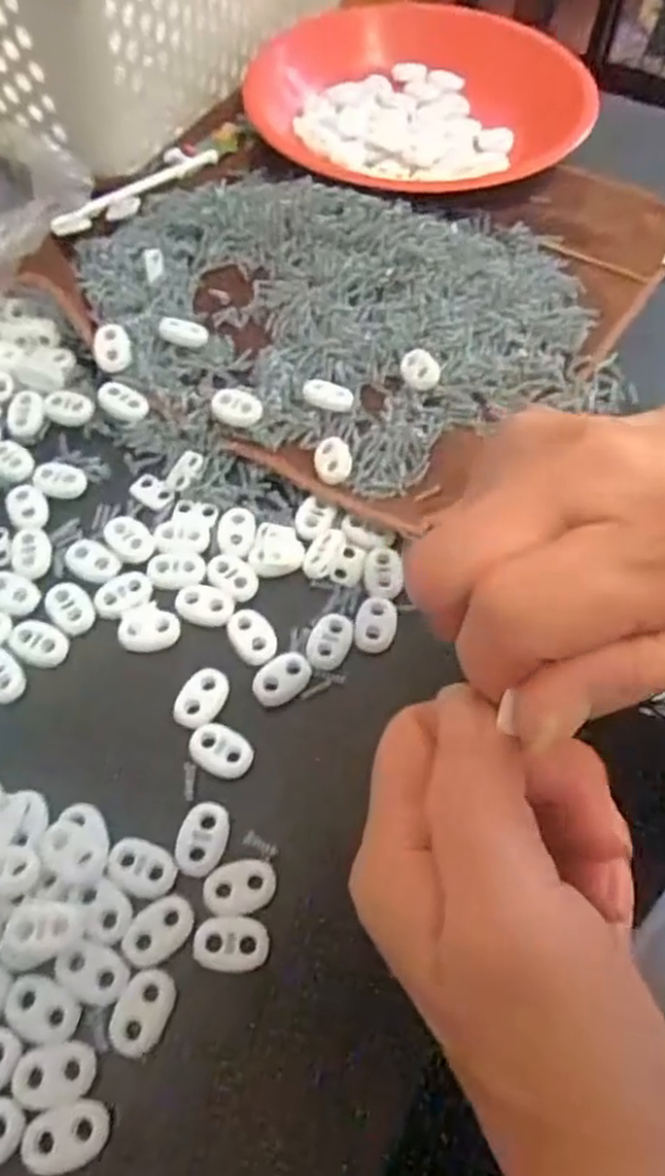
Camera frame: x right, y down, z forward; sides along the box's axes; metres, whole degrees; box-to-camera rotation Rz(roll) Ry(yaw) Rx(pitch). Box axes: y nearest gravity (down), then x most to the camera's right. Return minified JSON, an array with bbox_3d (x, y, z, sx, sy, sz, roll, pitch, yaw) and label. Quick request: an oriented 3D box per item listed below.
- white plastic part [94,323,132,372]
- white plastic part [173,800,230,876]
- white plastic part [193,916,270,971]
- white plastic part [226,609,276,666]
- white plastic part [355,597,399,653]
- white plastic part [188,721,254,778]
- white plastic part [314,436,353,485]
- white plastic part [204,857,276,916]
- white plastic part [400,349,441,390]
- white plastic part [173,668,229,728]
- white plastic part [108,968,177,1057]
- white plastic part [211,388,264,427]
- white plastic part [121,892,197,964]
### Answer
[{"bbox_3d":[-0.099,-0.109,0.341,0.016,0.004,0.022,-4,79,-11],"label":"white plastic part"},{"bbox_3d":[-0.042,0.080,0.243,0.016,0.004,0.022,8,60,4],"label":"white plastic part"},{"bbox_3d":[-0.031,0.107,0.228,0.022,0.004,0.015,1,60,0],"label":"white plastic part"},{"bbox_3d":[-0.031,0.017,0.280,0.015,0.004,0.025,-31,65,-18],"label":"white plastic part"},{"bbox_3d":[0.016,0.013,0.284,0.015,0.004,0.022,11,60,5],"label":"white plastic part"},{"bbox_3d":[-0.038,0.055,0.258,0.022,0.004,0.015,23,62,12],"label":"white plastic part"},{"bbox_3d":[0.000,-0.054,0.317,0.015,0.007,0.022,-8,60,-6],"label":"white plastic part"},{"bbox_3d":[-0.029,0.093,0.237,0.022,0.004,0.015,-7,60,-5],"label":"white plastic part"},{"bbox_3d":[0.040,-0.100,0.343,0.018,0.009,0.019,9,60,4],"label":"white plastic part"},{"bbox_3d":[-0.047,0.039,0.269,0.017,0.004,0.023,18,61,9],"label":"white plastic part"},{"bbox_3d":[-0.055,0.123,0.218,0.015,0.004,0.022,17,61,9],"label":"white plastic part"},{"bbox_3d":[-0.041,-0.078,0.325,0.022,0.004,0.015,13,90,6],"label":"white plastic part"},{"bbox_3d":[-0.054,0.104,0.230,0.022,0.004,0.016,-32,66,-18],"label":"white plastic part"}]

